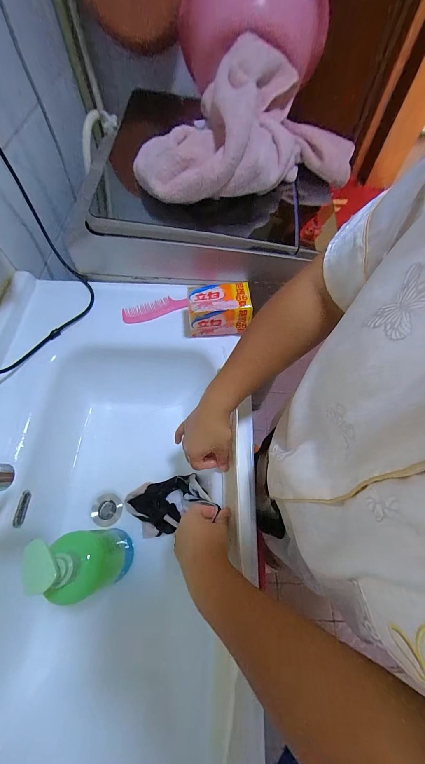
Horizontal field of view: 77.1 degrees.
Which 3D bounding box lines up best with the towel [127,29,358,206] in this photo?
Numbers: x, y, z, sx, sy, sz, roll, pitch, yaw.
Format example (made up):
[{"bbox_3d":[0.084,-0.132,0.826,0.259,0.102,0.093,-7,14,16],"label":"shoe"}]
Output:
[{"bbox_3d":[0.076,-0.508,0.542,0.487,0.180,0.219,-35,69,-17],"label":"towel"}]

